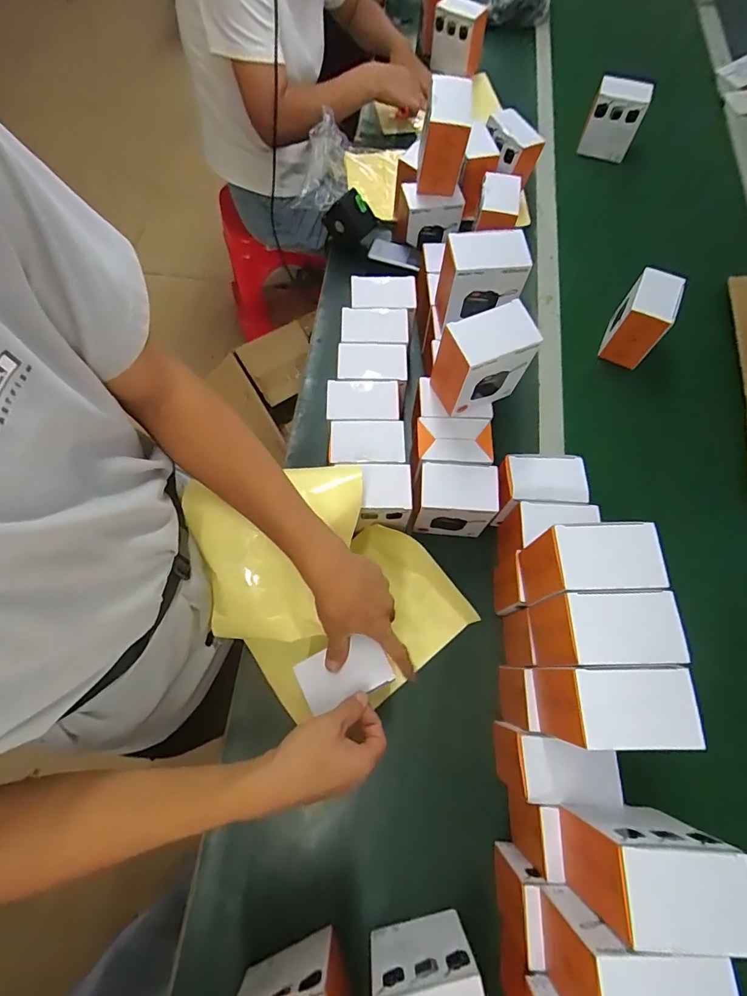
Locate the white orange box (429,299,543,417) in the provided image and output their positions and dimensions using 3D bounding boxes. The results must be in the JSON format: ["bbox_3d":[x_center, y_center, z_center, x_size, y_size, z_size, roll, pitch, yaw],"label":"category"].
[{"bbox_3d":[0.135,-0.170,0.566,0.098,0.127,0.068,-22,71,-9],"label":"white orange box"}]

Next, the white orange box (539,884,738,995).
[{"bbox_3d":[0.200,0.373,0.355,0.102,0.111,0.066,-1,69,-2],"label":"white orange box"}]

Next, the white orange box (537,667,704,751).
[{"bbox_3d":[0.218,0.194,0.421,0.101,0.105,0.064,0,69,-1],"label":"white orange box"}]

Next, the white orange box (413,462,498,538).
[{"bbox_3d":[0.108,0.005,0.615,0.102,0.110,0.071,3,69,0],"label":"white orange box"}]

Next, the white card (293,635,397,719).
[{"bbox_3d":[-0.032,0.190,0.486,0.097,0.007,0.054,-18,70,-8],"label":"white card"}]

